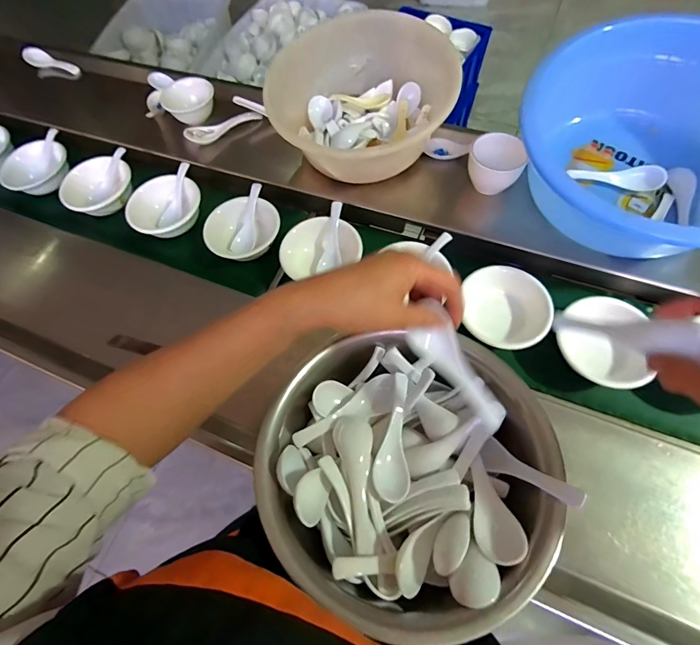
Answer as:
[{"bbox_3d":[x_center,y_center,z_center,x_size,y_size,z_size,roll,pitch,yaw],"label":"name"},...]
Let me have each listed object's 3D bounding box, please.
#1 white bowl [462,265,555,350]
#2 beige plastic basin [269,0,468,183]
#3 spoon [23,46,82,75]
[{"bbox_3d":[0.196,-0.012,0.491,0.113,0.073,0.090,31,69,15],"label":"white bowl"},{"bbox_3d":[0.020,-0.332,0.558,0.258,0.112,0.218,19,67,10],"label":"beige plastic basin"},{"bbox_3d":[-0.641,-0.562,0.804,0.129,0.032,0.041,19,67,10],"label":"spoon"}]

